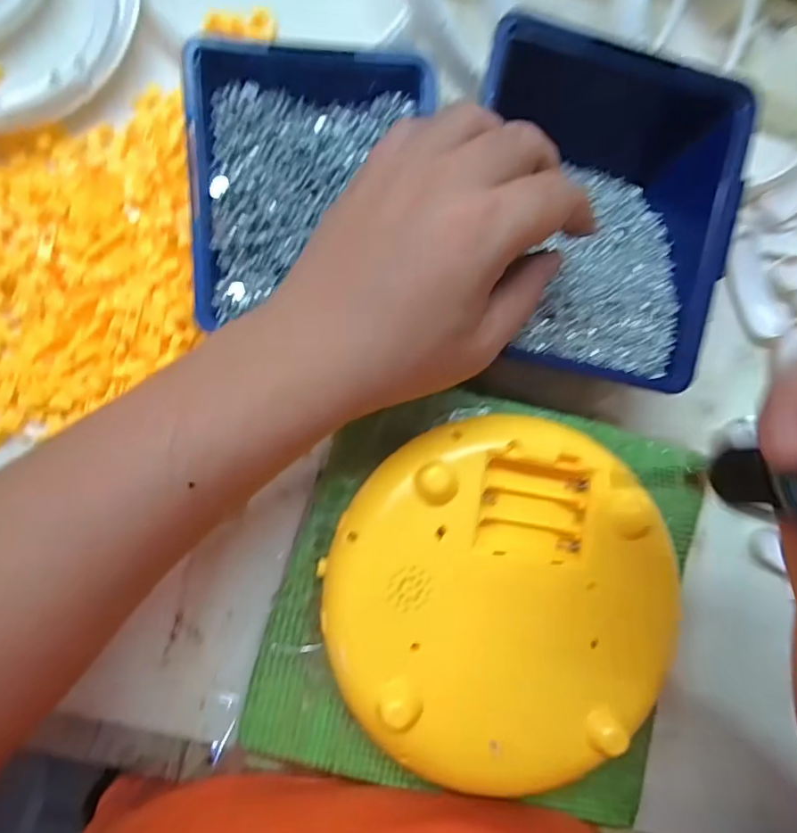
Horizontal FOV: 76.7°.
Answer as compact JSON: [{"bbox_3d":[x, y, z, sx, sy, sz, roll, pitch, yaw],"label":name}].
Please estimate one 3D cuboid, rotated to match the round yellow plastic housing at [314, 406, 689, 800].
[{"bbox_3d":[0.052,0.088,0.257,0.166,0.042,0.171,1,85,-9],"label":"round yellow plastic housing"}]

